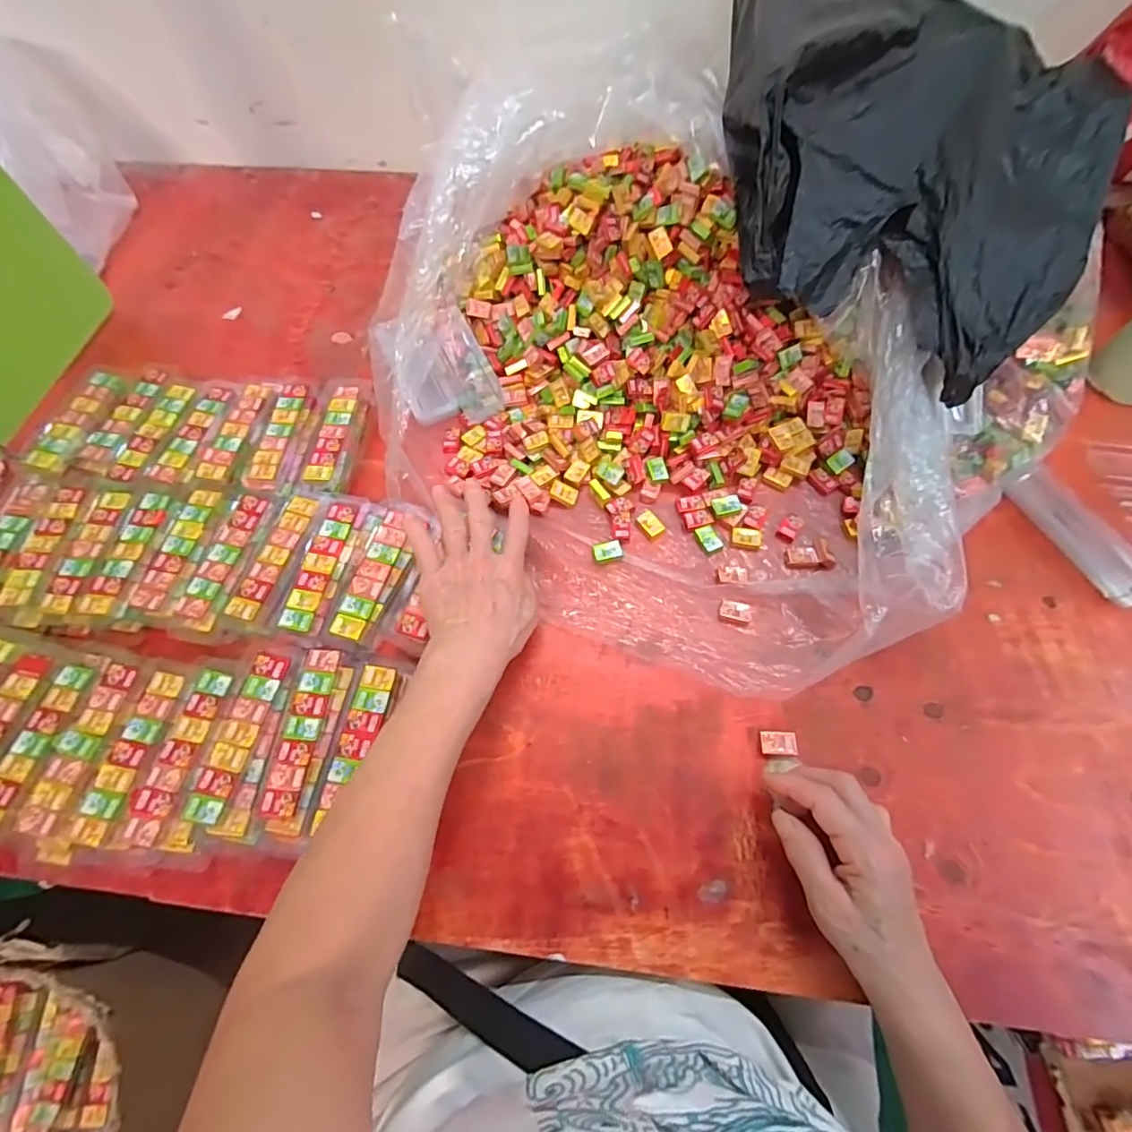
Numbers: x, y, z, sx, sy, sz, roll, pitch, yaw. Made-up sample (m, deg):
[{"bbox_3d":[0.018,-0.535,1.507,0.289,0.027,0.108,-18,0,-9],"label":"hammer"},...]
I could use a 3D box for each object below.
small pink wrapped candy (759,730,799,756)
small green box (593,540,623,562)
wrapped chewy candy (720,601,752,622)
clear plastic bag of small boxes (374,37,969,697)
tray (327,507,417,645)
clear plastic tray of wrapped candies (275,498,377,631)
[{"bbox_3d":[0.161,0.134,0.404,0.025,0.010,0.017,3,64,5],"label":"small pink wrapped candy"},{"bbox_3d":[0.038,-0.013,0.480,0.025,0.004,0.016,-12,77,6],"label":"small green box"},{"bbox_3d":[0.144,0.038,0.452,0.025,0.005,0.015,20,66,13],"label":"wrapped chewy candy"},{"bbox_3d":[0.065,-0.172,0.473,0.426,0.173,0.589,-31,66,-12],"label":"clear plastic bag of small boxes"},{"bbox_3d":[-0.163,0.003,0.458,0.050,0.016,0.129,12,65,9],"label":"tray"},{"bbox_3d":[-0.205,-0.002,0.461,0.047,0.011,0.125,5,64,6],"label":"clear plastic tray of wrapped candies"}]

